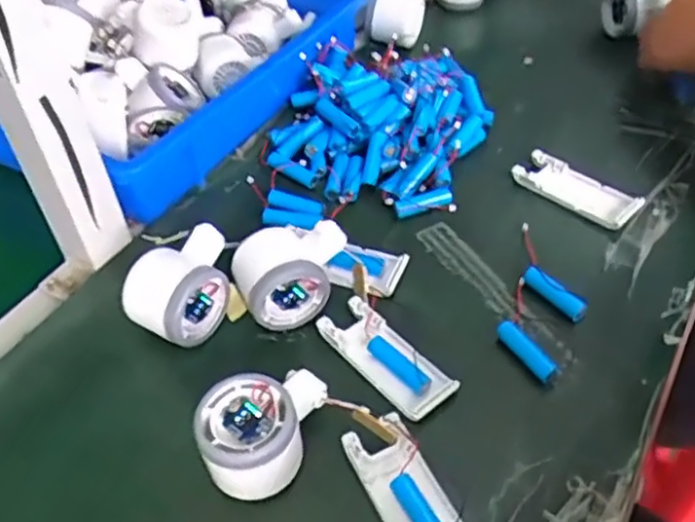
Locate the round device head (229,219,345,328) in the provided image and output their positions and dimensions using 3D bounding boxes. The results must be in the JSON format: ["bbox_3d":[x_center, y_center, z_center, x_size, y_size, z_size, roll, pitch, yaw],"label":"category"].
[{"bbox_3d":[-0.038,0.009,0.500,0.082,0.052,0.060,-17,47,-13],"label":"round device head"}]

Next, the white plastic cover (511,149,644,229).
[{"bbox_3d":[0.189,-0.061,0.574,0.102,0.014,0.040,34,57,31],"label":"white plastic cover"}]

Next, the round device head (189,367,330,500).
[{"bbox_3d":[-0.053,0.098,0.418,0.055,0.049,0.082,18,50,19],"label":"round device head"}]

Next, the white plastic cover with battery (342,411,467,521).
[{"bbox_3d":[0.037,0.134,0.397,0.041,0.020,0.100,-22,49,-17],"label":"white plastic cover with battery"}]

